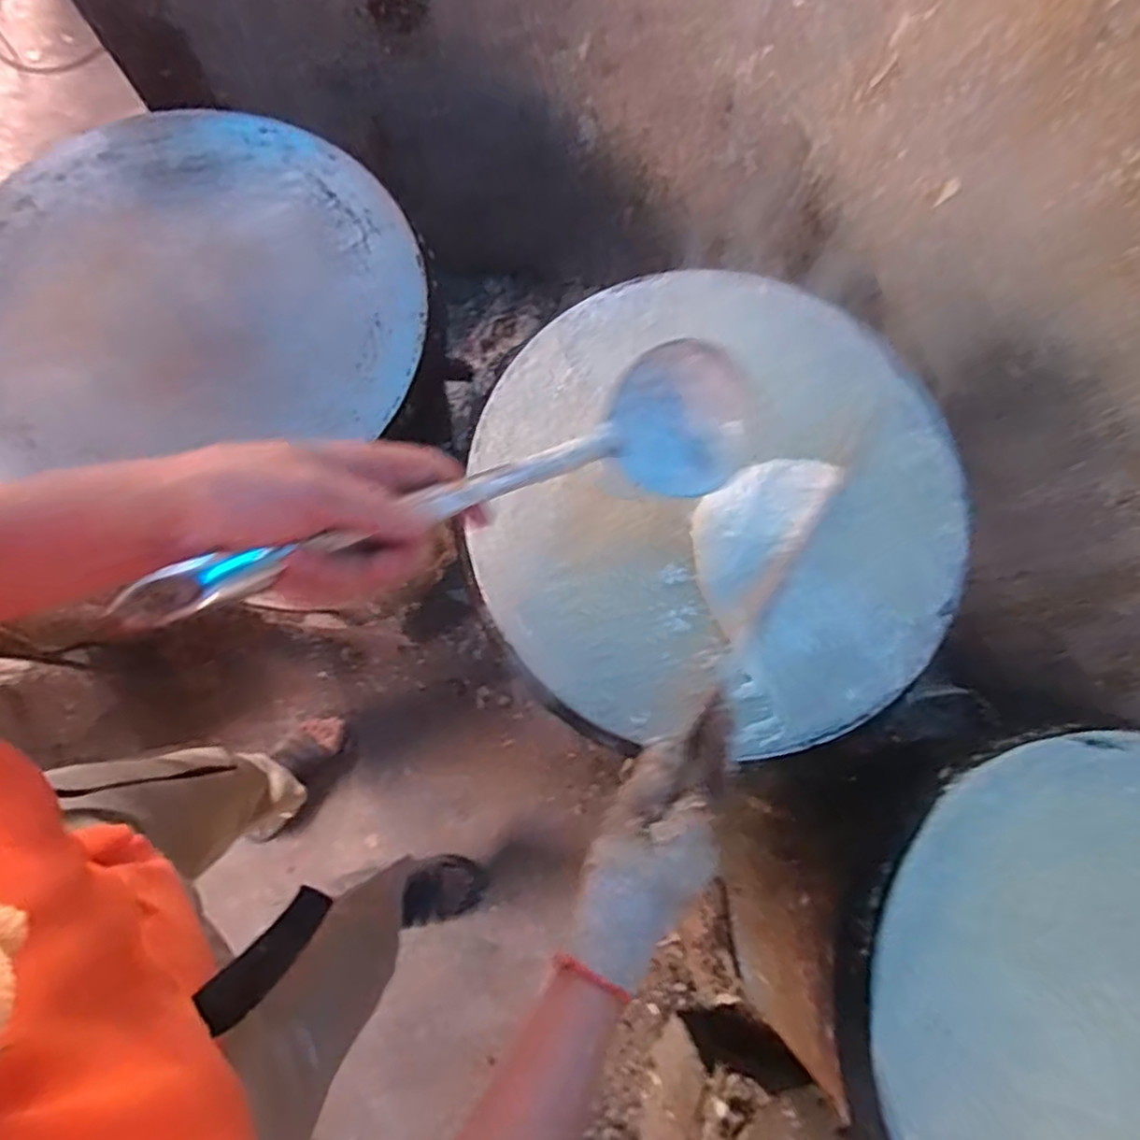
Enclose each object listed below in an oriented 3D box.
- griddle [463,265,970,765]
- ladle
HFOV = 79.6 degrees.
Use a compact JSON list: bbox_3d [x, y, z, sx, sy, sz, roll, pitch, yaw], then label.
[{"bbox_3d":[0.113,-0.057,0.502,0.352,0.032,0.356,0,79,-1],"label":"griddle"},{"bbox_3d":[-0.030,-0.043,0.359,0.360,0.061,0.080,-26,79,-32],"label":"ladle"}]

